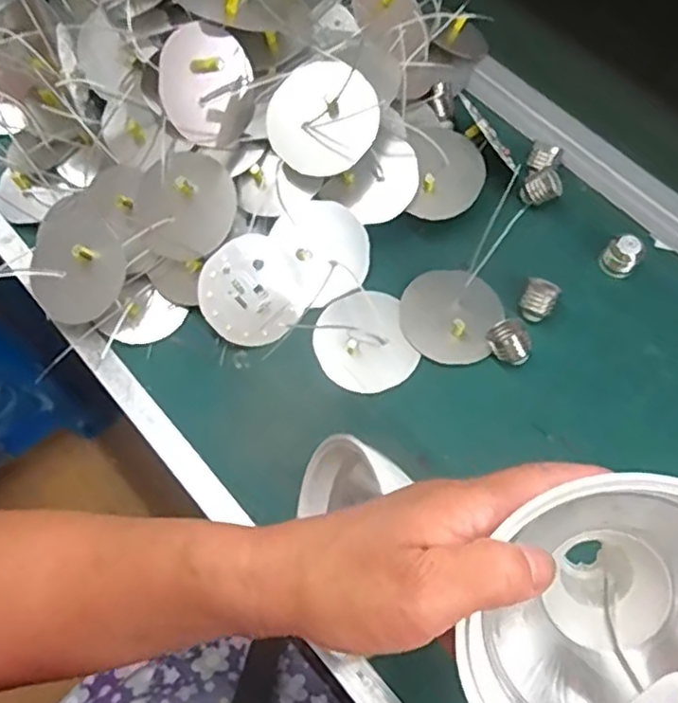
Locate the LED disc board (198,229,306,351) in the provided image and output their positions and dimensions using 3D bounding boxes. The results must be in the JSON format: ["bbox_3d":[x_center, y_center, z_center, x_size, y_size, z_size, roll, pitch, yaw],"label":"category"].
[{"bbox_3d":[-0.060,-0.042,0.458,0.071,0.004,0.071,-44,109,-7],"label":"LED disc board"}]

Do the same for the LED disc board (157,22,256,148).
[{"bbox_3d":[-0.087,-0.173,0.431,0.070,0.071,0.008,-14,33,-41],"label":"LED disc board"}]

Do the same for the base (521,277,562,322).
[{"bbox_3d":[0.142,-0.035,0.469,0.022,0.023,0.027,25,70,12],"label":"base"}]

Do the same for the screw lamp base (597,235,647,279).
[{"bbox_3d":[0.209,-0.070,0.481,0.025,0.026,0.022,33,72,15],"label":"screw lamp base"}]

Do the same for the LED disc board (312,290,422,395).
[{"bbox_3d":[0.017,-0.007,0.463,0.066,0.017,0.074,-18,68,-5],"label":"LED disc board"}]

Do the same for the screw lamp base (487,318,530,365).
[{"bbox_3d":[0.117,-0.007,0.456,0.022,0.030,0.032,-28,69,-10],"label":"screw lamp base"}]

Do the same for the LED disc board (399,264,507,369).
[{"bbox_3d":[0.079,-0.026,0.467,0.069,0.013,0.070,22,70,11],"label":"LED disc board"}]

